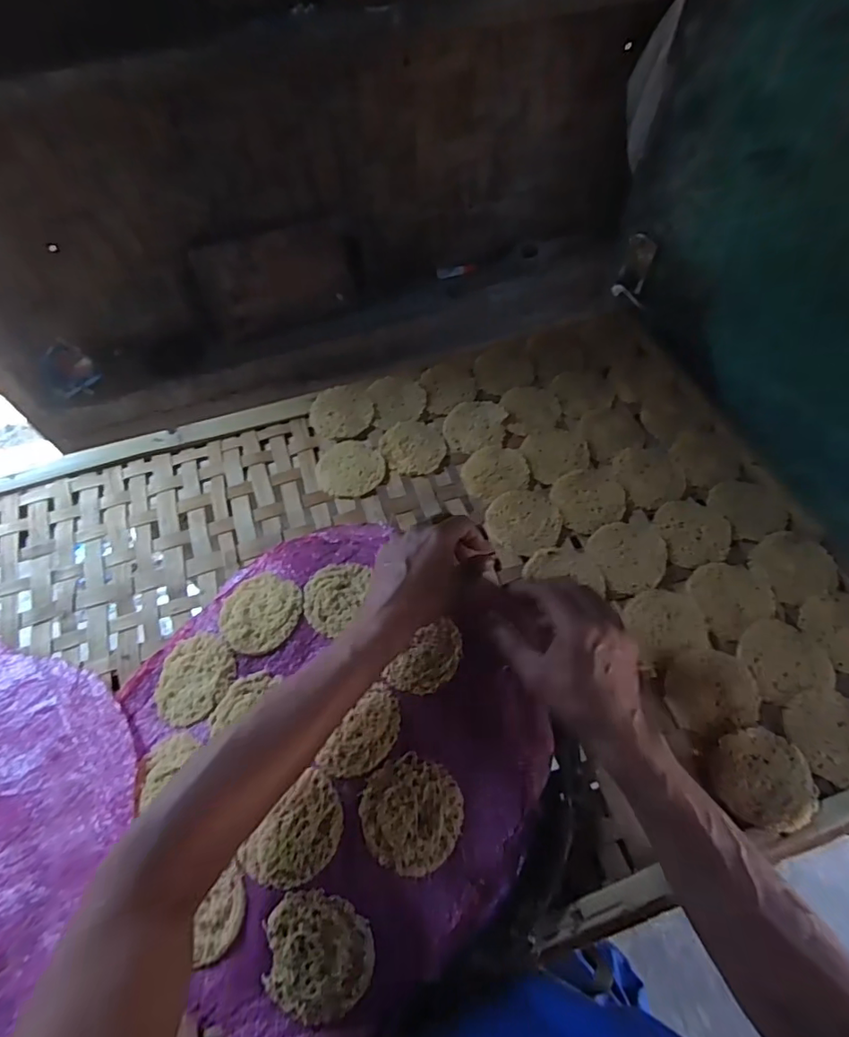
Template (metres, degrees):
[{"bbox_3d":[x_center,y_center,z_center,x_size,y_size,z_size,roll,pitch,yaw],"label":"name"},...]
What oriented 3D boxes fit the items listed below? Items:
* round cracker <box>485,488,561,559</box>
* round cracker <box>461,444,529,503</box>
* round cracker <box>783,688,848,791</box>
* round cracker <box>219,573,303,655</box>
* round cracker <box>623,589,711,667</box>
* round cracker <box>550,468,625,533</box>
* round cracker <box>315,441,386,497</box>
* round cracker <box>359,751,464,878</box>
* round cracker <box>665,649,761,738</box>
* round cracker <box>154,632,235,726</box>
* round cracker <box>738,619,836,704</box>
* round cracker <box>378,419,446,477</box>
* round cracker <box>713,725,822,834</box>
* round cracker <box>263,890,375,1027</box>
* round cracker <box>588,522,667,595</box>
[{"bbox_3d":[0.112,0.003,0.599,0.076,0.007,0.078,1,62,-3],"label":"round cracker"},{"bbox_3d":[0.082,-0.057,0.633,0.076,0.006,0.070,-2,57,3],"label":"round cracker"},{"bbox_3d":[0.359,0.188,0.466,0.073,0.012,0.077,-2,57,3],"label":"round cracker"},{"bbox_3d":[-0.158,0.086,0.515,0.075,0.013,0.083,-35,64,-17],"label":"round cracker"},{"bbox_3d":[0.238,0.103,0.528,0.069,0.010,0.070,-2,57,3],"label":"round cracker"},{"bbox_3d":[0.186,-0.024,0.606,0.076,0.007,0.072,-2,57,3],"label":"round cracker"},{"bbox_3d":[-0.090,-0.062,0.648,0.076,0.010,0.083,-2,57,3],"label":"round cracker"},{"bbox_3d":[-0.011,0.225,0.414,0.076,0.010,0.075,-1,60,2],"label":"round cracker"},{"bbox_3d":[0.262,0.159,0.495,0.081,0.007,0.071,-14,57,-5],"label":"round cracker"},{"bbox_3d":[-0.212,0.144,0.490,0.071,0.006,0.076,-6,63,11],"label":"round cracker"},{"bbox_3d":[0.338,0.130,0.506,0.077,0.009,0.071,-2,57,3],"label":"round cracker"},{"bbox_3d":[-0.014,-0.087,0.662,0.074,0.008,0.080,-2,57,3],"label":"round cracker"},{"bbox_3d":[0.286,0.217,0.452,0.075,0.004,0.075,-2,57,3],"label":"round cracker"},{"bbox_3d":[-0.074,0.309,0.381,0.075,0.004,0.077,-1,76,5],"label":"round cracker"},{"bbox_3d":[0.218,0.039,0.570,0.075,0.007,0.080,-2,57,3],"label":"round cracker"}]

